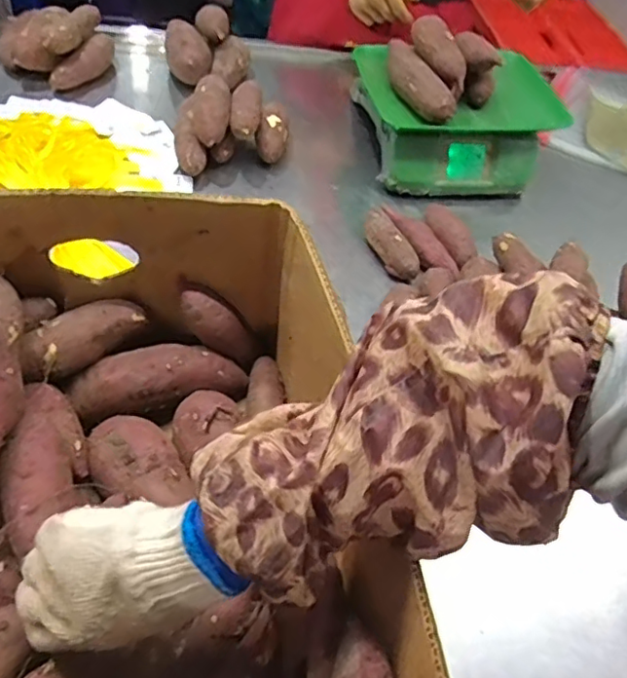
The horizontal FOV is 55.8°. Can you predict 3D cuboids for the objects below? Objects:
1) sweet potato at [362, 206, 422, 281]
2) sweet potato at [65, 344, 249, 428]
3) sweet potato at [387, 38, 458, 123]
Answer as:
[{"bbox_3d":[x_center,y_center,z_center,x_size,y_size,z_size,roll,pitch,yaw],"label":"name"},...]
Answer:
[{"bbox_3d":[0.100,-0.124,0.789,0.045,0.037,0.112,-13,54,-16],"label":"sweet potato"},{"bbox_3d":[-0.145,0.039,0.564,0.161,0.047,0.060,-10,53,-14],"label":"sweet potato"},{"bbox_3d":[0.144,-0.376,0.848,0.053,0.046,0.180,-13,54,-16],"label":"sweet potato"}]

